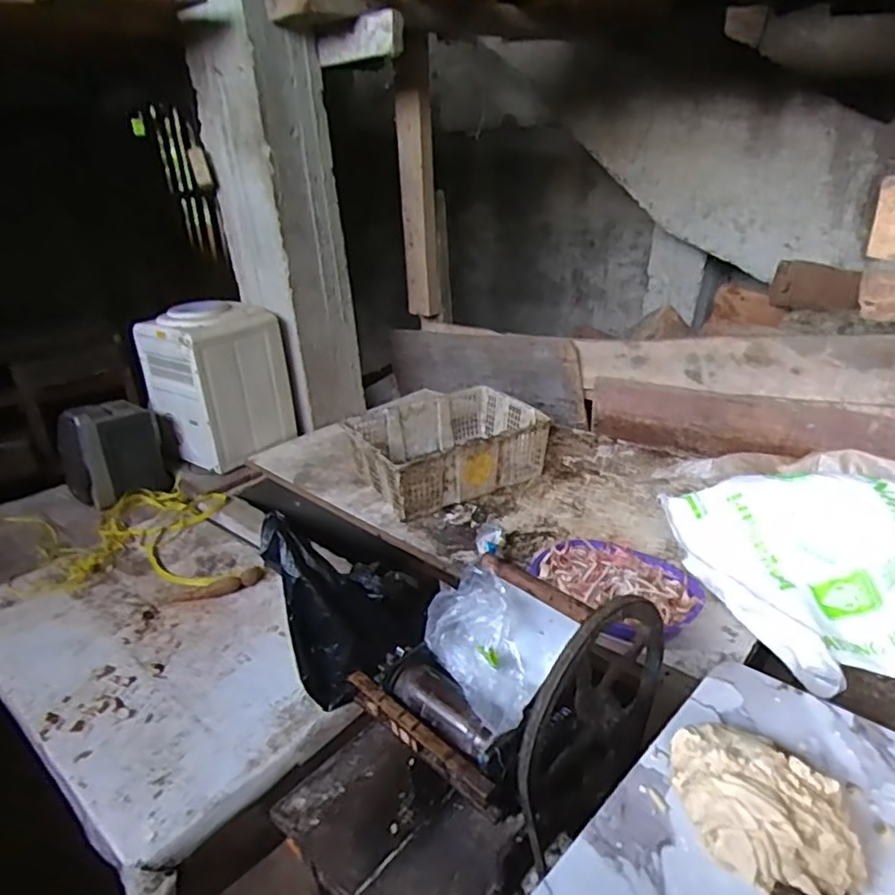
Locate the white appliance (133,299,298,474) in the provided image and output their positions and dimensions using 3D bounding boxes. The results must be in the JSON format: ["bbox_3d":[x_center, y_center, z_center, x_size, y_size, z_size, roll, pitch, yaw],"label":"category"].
[{"bbox_3d":[-0.690,-0.198,1.866,0.322,0.417,0.310,15,31,35],"label":"white appliance"}]

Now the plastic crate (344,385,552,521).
[{"bbox_3d":[-0.003,-0.011,1.665,0.469,0.135,0.342,-16,27,-25],"label":"plastic crate"}]

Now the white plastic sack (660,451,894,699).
[{"bbox_3d":[0.769,0.190,1.037,0.673,0.194,0.411,-2,25,4],"label":"white plastic sack"}]

